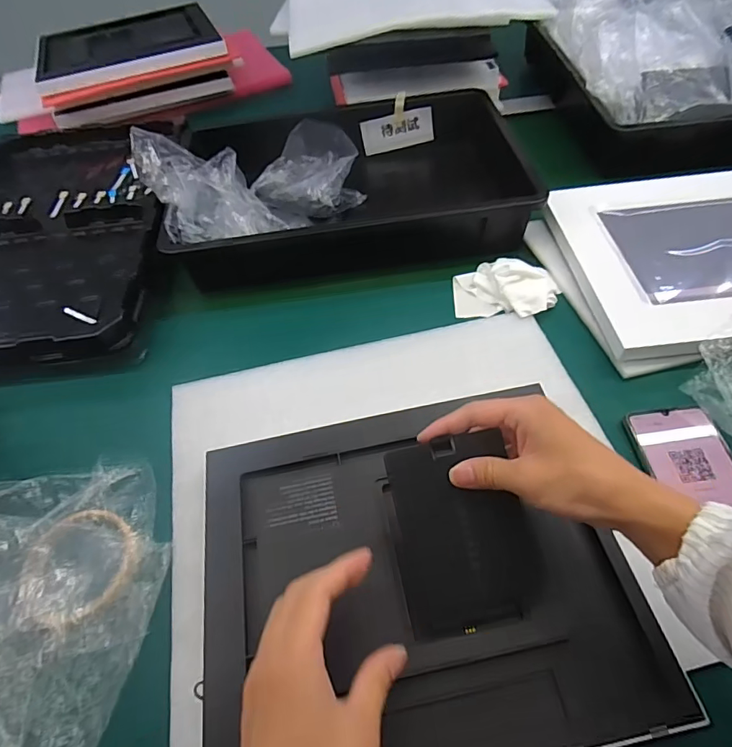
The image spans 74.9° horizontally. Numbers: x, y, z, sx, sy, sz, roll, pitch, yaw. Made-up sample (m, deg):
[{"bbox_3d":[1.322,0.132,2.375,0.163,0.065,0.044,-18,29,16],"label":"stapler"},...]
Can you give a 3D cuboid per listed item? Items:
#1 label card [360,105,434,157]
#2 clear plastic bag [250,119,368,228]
[{"bbox_3d":[0.048,-0.363,0.720,0.106,0.048,0.004,-9,39,8],"label":"label card"},{"bbox_3d":[-0.077,-0.263,0.628,0.120,0.078,0.130,-35,59,-21],"label":"clear plastic bag"}]

